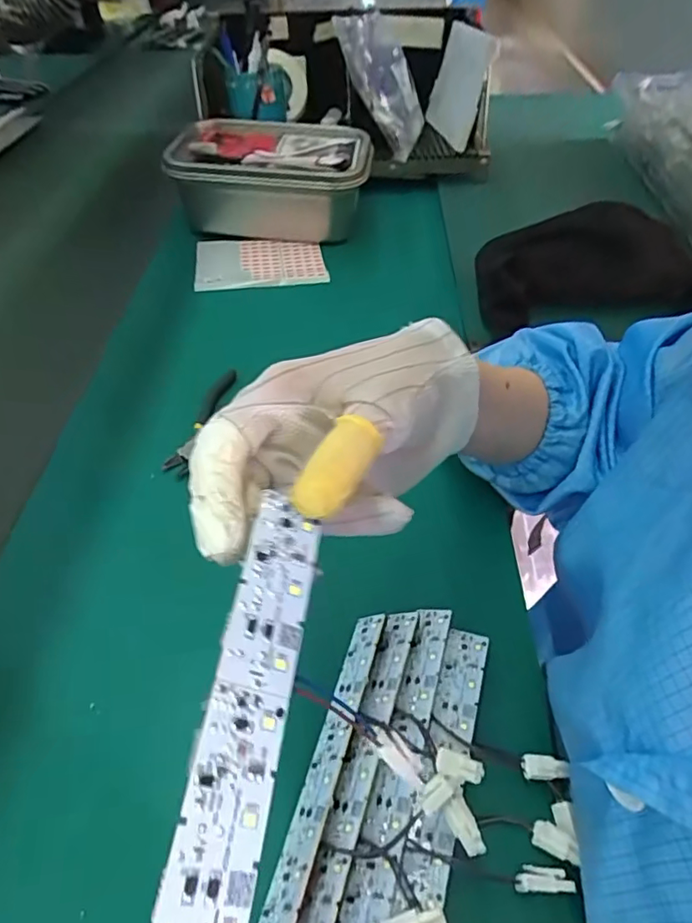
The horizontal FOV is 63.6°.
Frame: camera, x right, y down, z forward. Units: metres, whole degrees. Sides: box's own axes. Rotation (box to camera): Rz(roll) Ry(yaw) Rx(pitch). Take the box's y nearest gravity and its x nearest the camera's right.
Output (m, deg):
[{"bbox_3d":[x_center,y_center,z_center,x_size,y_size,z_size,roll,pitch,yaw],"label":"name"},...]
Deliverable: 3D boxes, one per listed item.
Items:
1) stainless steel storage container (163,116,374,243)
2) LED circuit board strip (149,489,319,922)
[{"bbox_3d":[-0.088,-0.350,0.696,0.232,0.090,0.162,1,49,3],"label":"stainless steel storage container"},{"bbox_3d":[-0.032,0.094,0.146,0.024,0.004,0.183,25,53,-22],"label":"LED circuit board strip"}]

